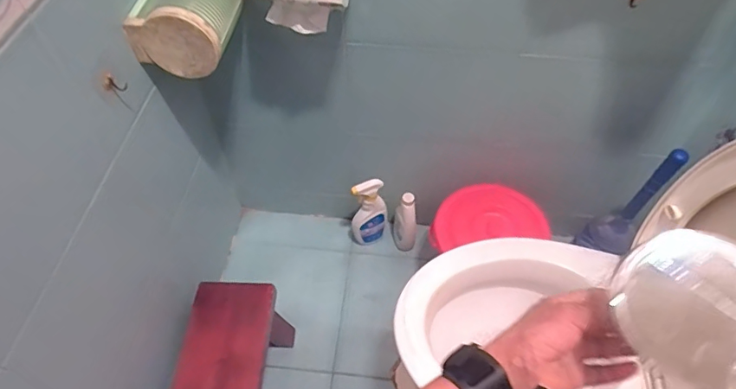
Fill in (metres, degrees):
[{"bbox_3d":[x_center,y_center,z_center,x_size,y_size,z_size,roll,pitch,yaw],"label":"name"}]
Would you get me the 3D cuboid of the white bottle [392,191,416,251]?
[{"bbox_3d":[0.099,0.071,1.307,0.060,0.209,0.065,0,53,0],"label":"white bottle"}]

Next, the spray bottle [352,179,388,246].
[{"bbox_3d":[0.005,0.051,1.308,0.098,0.246,0.049,2,53,1],"label":"spray bottle"}]

